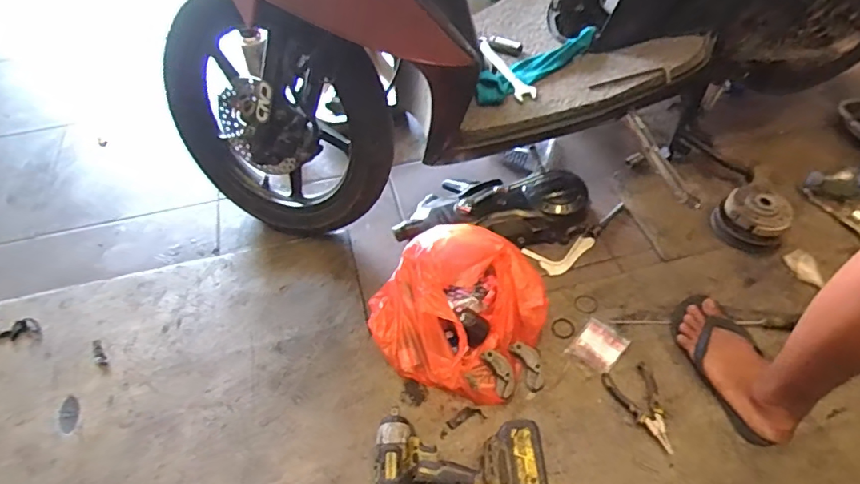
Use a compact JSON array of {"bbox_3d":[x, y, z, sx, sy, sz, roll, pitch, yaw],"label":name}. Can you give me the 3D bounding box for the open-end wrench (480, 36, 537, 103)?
[{"bbox_3d":[0.145,-0.345,0.990,0.039,0.014,0.198,-19,53,-14],"label":"open-end wrench"}]

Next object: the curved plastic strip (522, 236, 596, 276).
[{"bbox_3d":[0.285,0.030,1.068,0.160,0.010,0.076,-13,52,-10],"label":"curved plastic strip"}]

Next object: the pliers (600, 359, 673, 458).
[{"bbox_3d":[0.368,0.272,0.849,0.079,0.013,0.148,-23,54,-17],"label":"pliers"}]

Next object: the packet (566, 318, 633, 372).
[{"bbox_3d":[0.306,0.190,0.916,0.079,0.008,0.091,35,59,25],"label":"packet"}]

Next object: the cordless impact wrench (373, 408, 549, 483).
[{"bbox_3d":[0.068,0.348,0.761,0.308,0.080,0.149,6,51,6],"label":"cordless impact wrench"}]

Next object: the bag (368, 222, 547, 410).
[{"bbox_3d":[0.053,0.119,0.933,0.294,0.120,0.292,29,57,22],"label":"bag"}]

